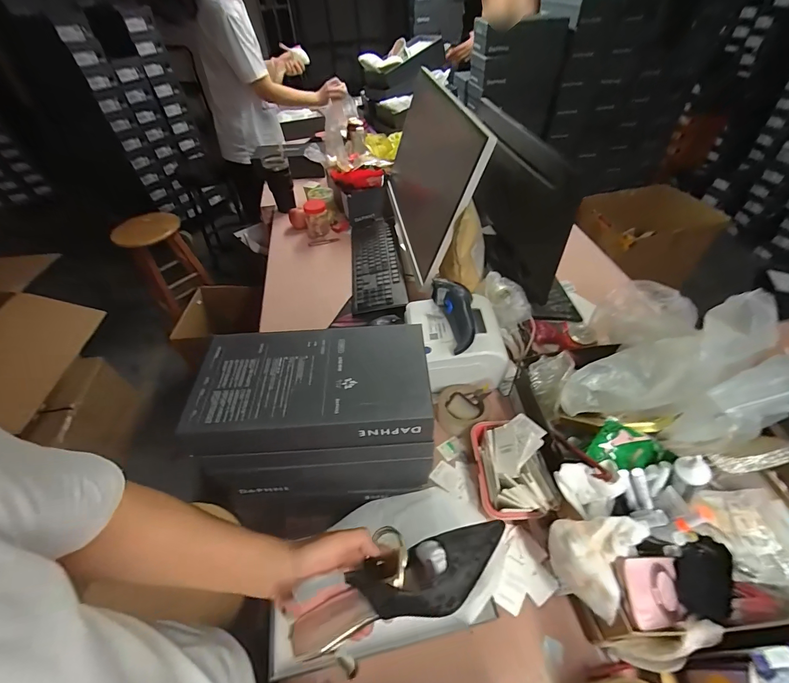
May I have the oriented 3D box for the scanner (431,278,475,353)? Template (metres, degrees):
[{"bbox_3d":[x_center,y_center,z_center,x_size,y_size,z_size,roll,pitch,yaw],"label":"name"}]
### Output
[{"bbox_3d":[0.126,-0.049,0.705,0.068,0.066,0.150,-14,69,-9],"label":"scanner"}]

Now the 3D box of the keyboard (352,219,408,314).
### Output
[{"bbox_3d":[-0.057,-0.245,1.059,0.147,0.038,0.442,-6,47,-2],"label":"keyboard"}]

